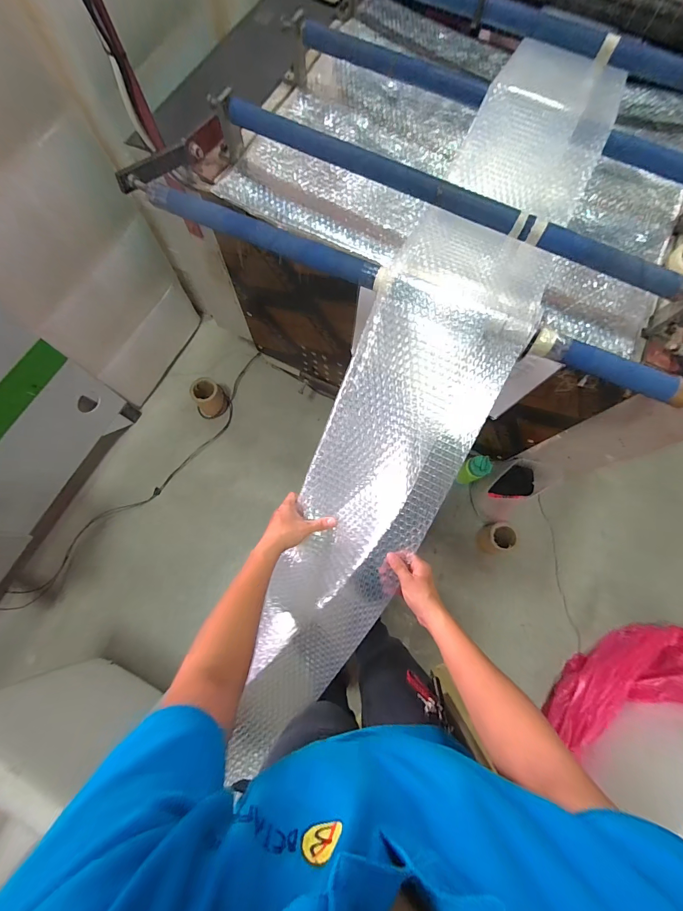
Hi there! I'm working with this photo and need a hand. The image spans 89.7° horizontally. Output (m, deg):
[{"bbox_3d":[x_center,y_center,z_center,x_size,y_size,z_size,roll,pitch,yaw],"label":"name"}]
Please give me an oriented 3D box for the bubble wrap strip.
[{"bbox_3d":[0.133,-0.123,0.597,0.222,0.198,1.420,25,89,3],"label":"bubble wrap strip"}]

